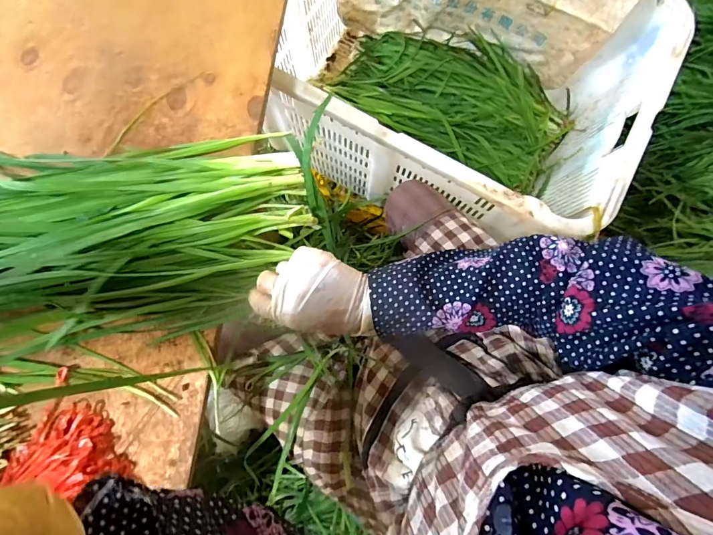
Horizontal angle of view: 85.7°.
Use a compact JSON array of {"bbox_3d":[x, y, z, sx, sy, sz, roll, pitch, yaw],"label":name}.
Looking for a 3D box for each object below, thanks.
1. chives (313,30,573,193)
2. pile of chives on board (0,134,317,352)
[{"bbox_3d":[0.188,-0.371,0.851,0.525,0.128,0.270,32,82,4],"label":"chives"},{"bbox_3d":[-0.285,-0.034,0.393,0.475,0.091,0.210,-8,79,-2],"label":"pile of chives on board"}]

